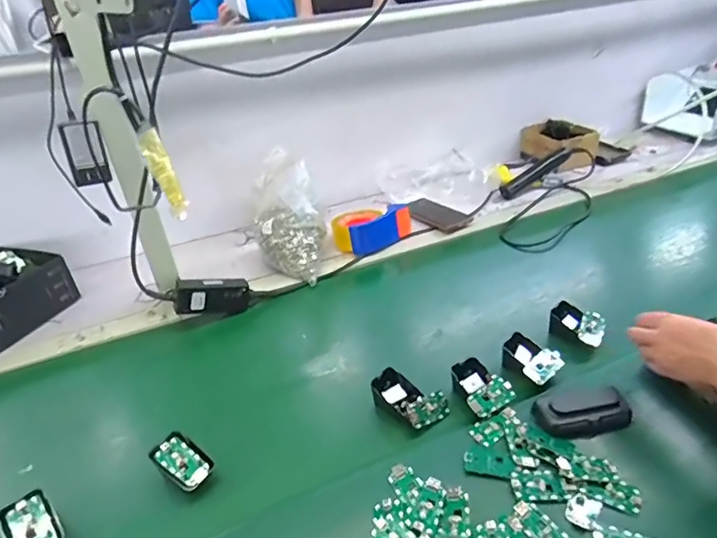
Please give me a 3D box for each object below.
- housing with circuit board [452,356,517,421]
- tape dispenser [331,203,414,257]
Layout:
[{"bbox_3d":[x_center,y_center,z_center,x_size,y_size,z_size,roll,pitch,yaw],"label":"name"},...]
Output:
[{"bbox_3d":[0.152,0.147,0.615,0.056,0.030,0.072,-21,36,-22],"label":"housing with circuit board"},{"bbox_3d":[0.021,-0.087,0.978,0.151,0.061,0.102,-22,36,-23],"label":"tape dispenser"}]

